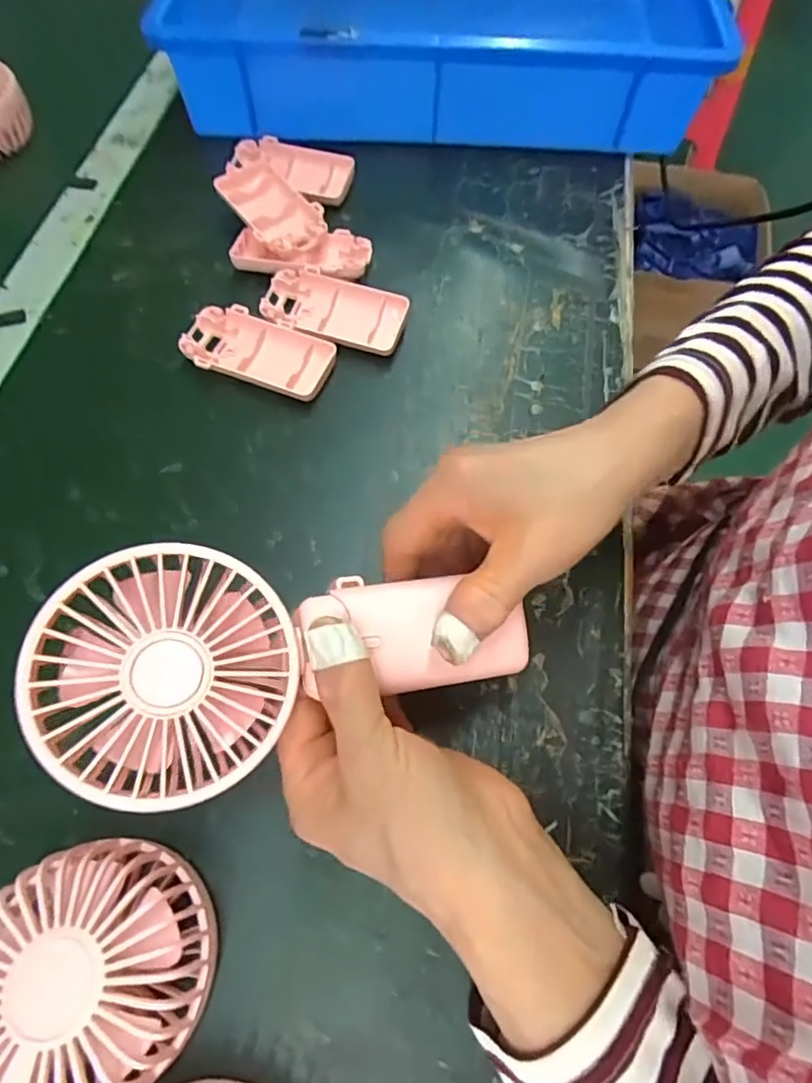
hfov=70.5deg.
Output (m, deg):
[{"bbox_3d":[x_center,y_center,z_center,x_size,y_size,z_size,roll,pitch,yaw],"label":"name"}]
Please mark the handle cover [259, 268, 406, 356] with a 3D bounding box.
[{"bbox_3d":[-0.048,-0.155,0.390,0.097,0.018,0.050,14,65,5],"label":"handle cover"}]

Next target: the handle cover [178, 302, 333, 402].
[{"bbox_3d":[-0.096,-0.122,0.374,0.099,0.017,0.049,20,66,8],"label":"handle cover"}]

